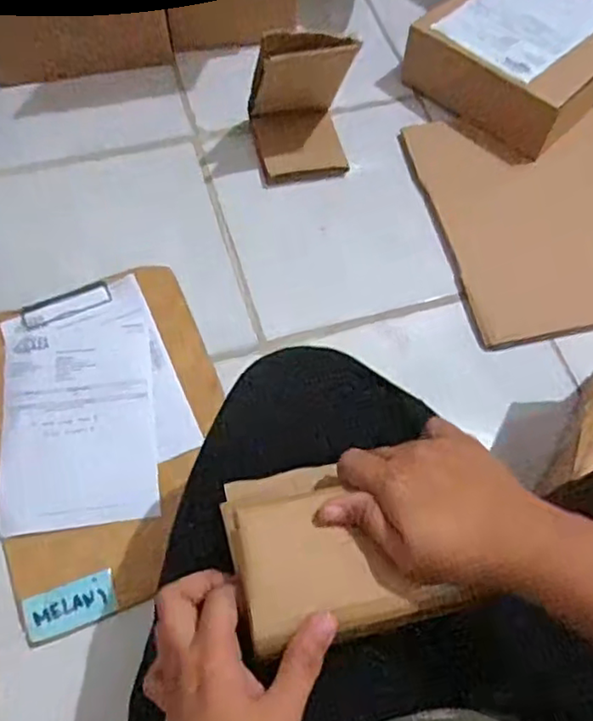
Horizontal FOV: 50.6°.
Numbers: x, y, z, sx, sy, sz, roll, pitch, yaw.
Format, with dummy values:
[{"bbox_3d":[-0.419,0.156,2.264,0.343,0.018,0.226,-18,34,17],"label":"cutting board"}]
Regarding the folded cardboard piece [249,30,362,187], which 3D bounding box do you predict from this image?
[{"bbox_3d":[0.005,-0.297,0.728,0.110,0.145,0.096,-10,65,-9],"label":"folded cardboard piece"}]

